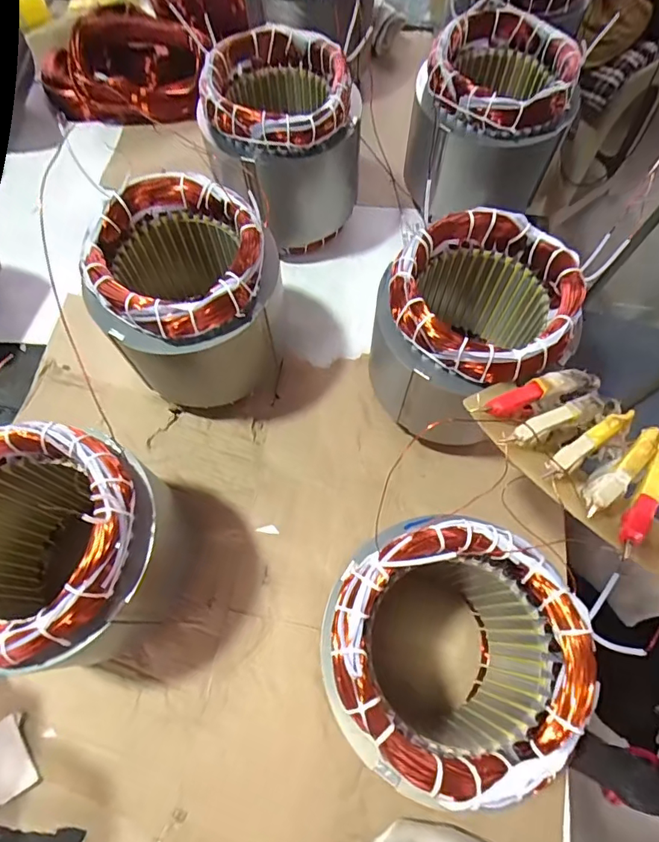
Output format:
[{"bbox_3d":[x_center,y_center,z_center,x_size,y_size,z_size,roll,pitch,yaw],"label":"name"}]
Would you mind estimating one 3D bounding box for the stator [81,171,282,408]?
[{"bbox_3d":[-0.117,-0.105,0.414,0.143,0.131,0.140,0,68,-2],"label":"stator"}]

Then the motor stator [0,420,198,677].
[{"bbox_3d":[-0.185,0.089,0.355,0.142,0.162,0.141,18,69,7],"label":"motor stator"}]

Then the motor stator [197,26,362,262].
[{"bbox_3d":[-0.044,-0.280,0.502,0.139,0.162,0.134,-1,68,0],"label":"motor stator"}]

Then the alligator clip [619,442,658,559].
[{"bbox_3d":[0.183,0.038,0.276,0.010,0.014,0.104,38,57,14],"label":"alligator clip"}]

